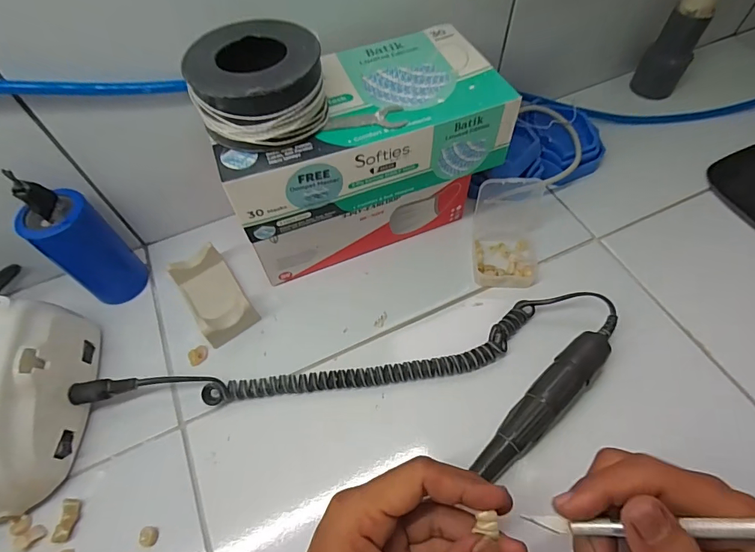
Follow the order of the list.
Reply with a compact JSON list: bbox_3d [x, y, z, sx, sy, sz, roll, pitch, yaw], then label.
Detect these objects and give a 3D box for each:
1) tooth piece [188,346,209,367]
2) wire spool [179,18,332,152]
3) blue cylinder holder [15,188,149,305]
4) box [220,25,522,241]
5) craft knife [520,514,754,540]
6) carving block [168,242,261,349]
[{"bbox_3d":[-0.152,0.067,0.353,0.016,0.008,0.011,-40,64,-21],"label":"tooth piece"},{"bbox_3d":[-0.075,-0.125,0.272,0.078,0.047,0.082,-1,57,1],"label":"wire spool"},{"bbox_3d":[-0.245,-0.020,0.357,0.047,0.104,0.037,-26,60,-14],"label":"blue cylinder holder"},{"bbox_3d":[-0.015,-0.113,0.322,0.207,0.062,0.110,-20,59,-10],"label":"box"},{"bbox_3d":[0.143,0.120,0.199,0.137,0.004,0.007,-15,57,26],"label":"craft knife"},{"bbox_3d":[-0.146,0.016,0.369,0.044,0.033,0.082,-32,62,-17],"label":"carving block"}]

